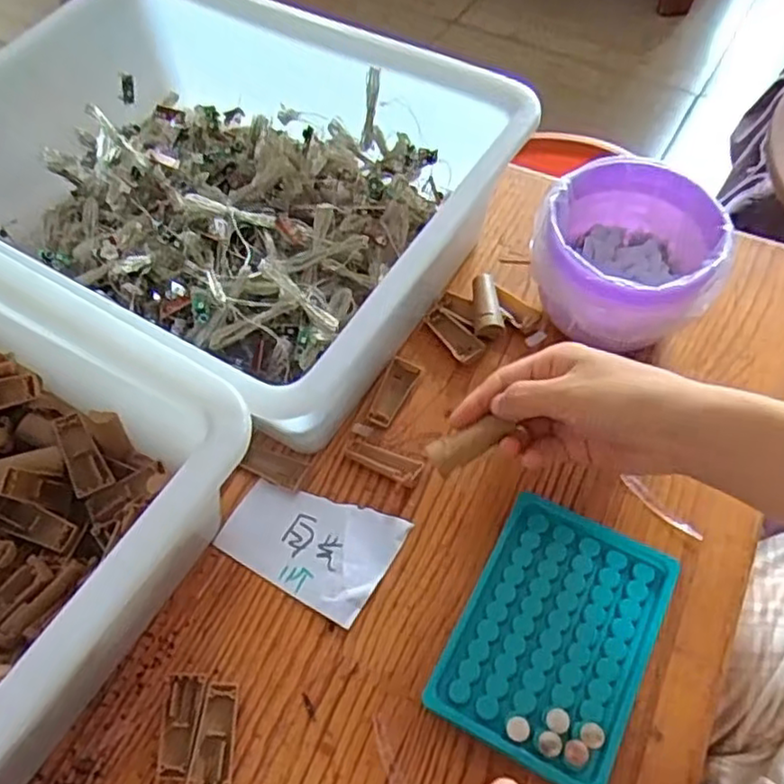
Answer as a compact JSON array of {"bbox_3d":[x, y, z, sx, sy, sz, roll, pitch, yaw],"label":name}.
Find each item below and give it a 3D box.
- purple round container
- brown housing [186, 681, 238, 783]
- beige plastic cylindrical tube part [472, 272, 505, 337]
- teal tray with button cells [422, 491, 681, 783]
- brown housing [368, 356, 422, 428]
[{"bbox_3d":[0.149,-0.083,0.454,0.107,0.091,0.106,-1,57,1],"label":"purple round container"},{"bbox_3d":[-0.092,0.179,0.356,0.020,0.009,0.050,1,57,2],"label":"brown housing"},{"bbox_3d":[0.067,-0.061,0.485,0.018,0.017,0.049,-2,57,0],"label":"beige plastic cylindrical tube part"},{"bbox_3d":[0.089,0.132,0.374,0.097,0.022,0.131,24,61,16],"label":"teal tray with button cells"},{"bbox_3d":[0.000,-0.001,0.461,0.022,0.009,0.052,22,61,15],"label":"brown housing"}]

